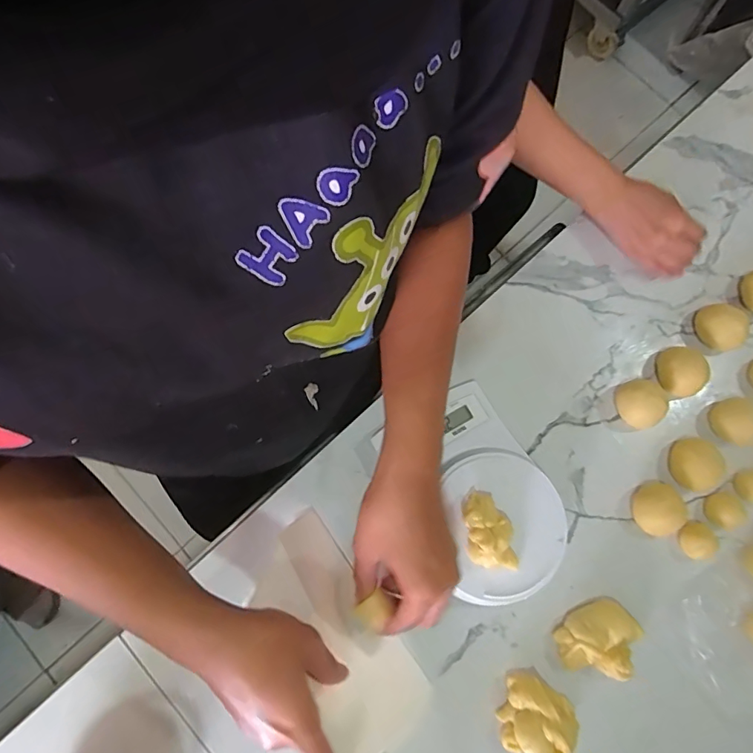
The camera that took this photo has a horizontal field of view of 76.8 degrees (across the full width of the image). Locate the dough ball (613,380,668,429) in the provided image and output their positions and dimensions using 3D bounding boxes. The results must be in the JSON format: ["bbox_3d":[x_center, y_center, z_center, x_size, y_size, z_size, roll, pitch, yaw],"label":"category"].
[{"bbox_3d":[0.264,0.028,0.472,0.048,0.037,0.045,1,77,-2],"label":"dough ball"}]

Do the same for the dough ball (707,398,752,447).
[{"bbox_3d":[0.357,0.042,0.465,0.040,0.040,0.041,1,77,-2],"label":"dough ball"}]

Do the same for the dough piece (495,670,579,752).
[{"bbox_3d":[0.141,0.296,0.408,0.064,0.039,0.060,1,77,-2],"label":"dough piece"}]

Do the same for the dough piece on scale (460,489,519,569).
[{"bbox_3d":[0.094,0.134,0.411,0.039,0.032,0.065,-13,78,-5],"label":"dough piece on scale"}]

